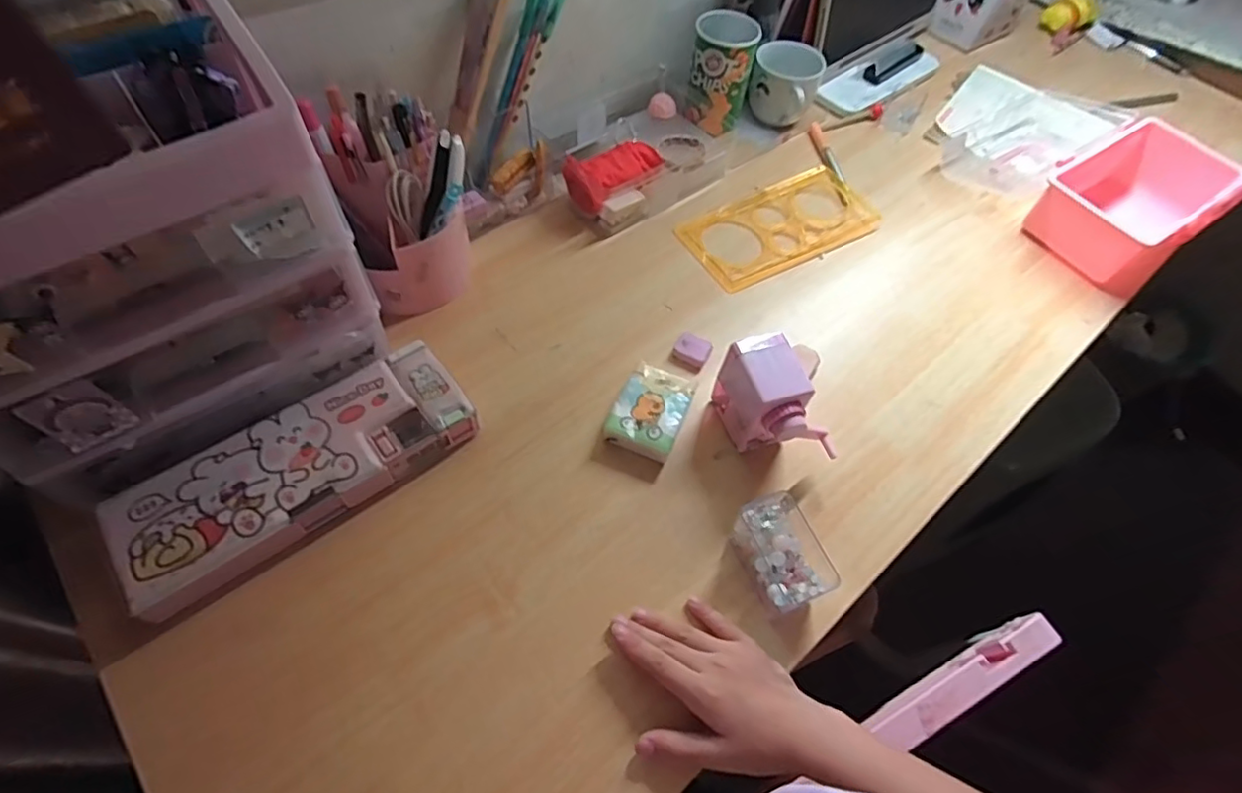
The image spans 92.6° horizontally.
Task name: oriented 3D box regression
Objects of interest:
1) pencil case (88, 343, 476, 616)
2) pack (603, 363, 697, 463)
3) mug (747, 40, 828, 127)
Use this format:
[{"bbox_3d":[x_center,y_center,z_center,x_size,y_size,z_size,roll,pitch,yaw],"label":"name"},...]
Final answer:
[{"bbox_3d":[-0.224,0.048,0.422,0.231,0.030,0.084,-33,66,-22],"label":"pencil case"},{"bbox_3d":[0.024,0.012,0.478,0.055,0.022,0.071,21,58,9],"label":"pack"},{"bbox_3d":[0.188,-0.359,0.691,0.076,0.071,0.075,18,58,7],"label":"mug"}]

